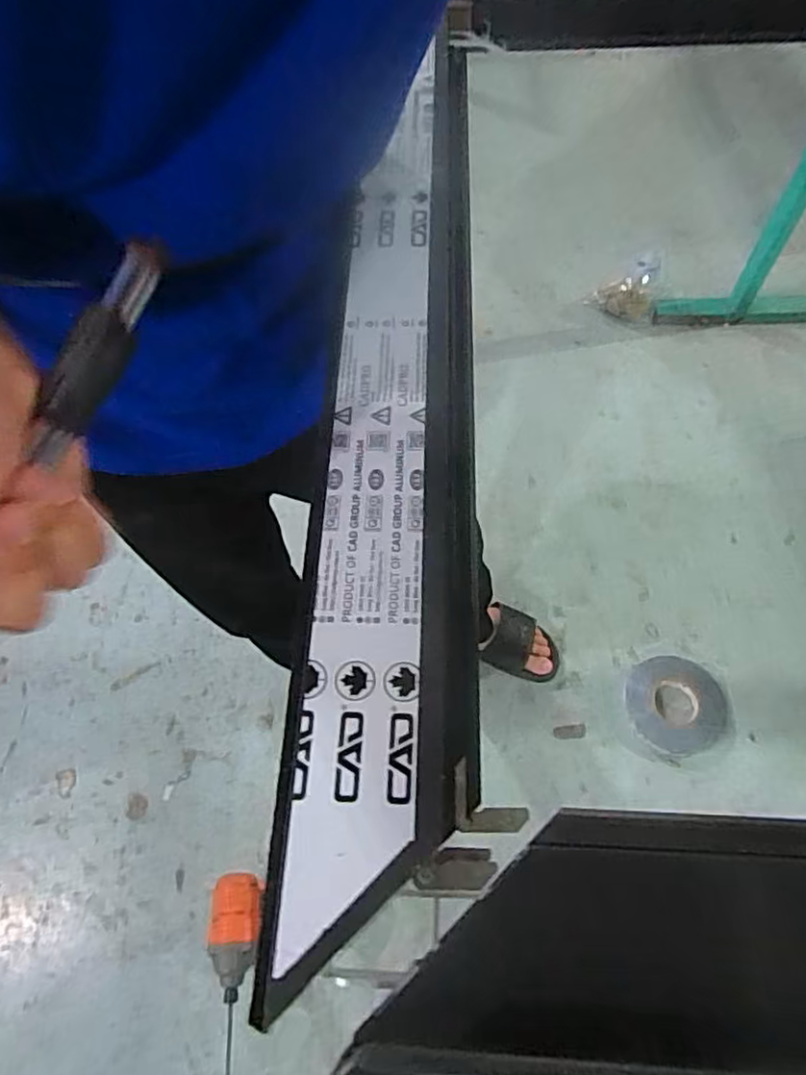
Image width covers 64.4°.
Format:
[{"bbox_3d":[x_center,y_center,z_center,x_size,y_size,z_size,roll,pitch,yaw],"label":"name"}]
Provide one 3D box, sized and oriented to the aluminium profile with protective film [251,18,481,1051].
[{"bbox_3d":[-0.006,-0.086,0.373,0.093,0.034,0.569,1,64,2],"label":"aluminium profile with protective film"}]

